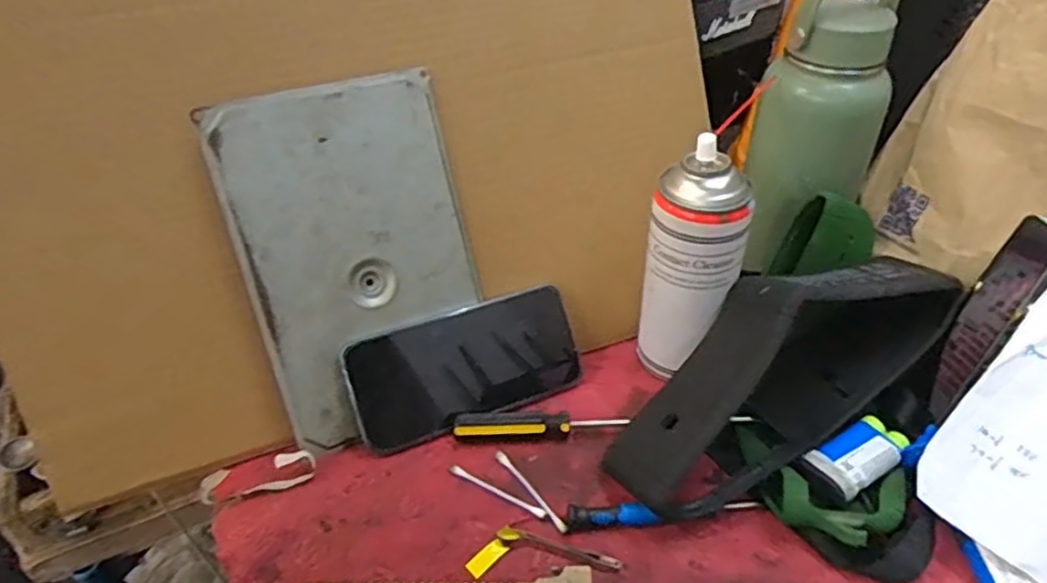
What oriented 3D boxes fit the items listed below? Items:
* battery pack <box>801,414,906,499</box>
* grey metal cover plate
[{"bbox_3d":[0.216,0.105,0.446,0.059,0.016,0.034,-22,43,-20],"label":"battery pack"},{"bbox_3d":[-0.112,-0.023,0.480,0.155,0.229,0.015,-19,16,-24],"label":"grey metal cover plate"}]

